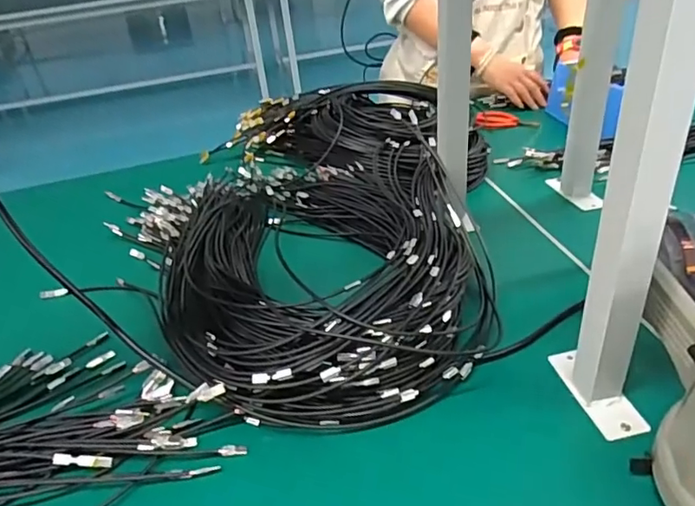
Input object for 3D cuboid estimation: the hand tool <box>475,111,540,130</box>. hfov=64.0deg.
[{"bbox_3d":[0.284,-0.238,0.998,0.115,0.027,0.028,-1,32,-13],"label":"hand tool"}]

